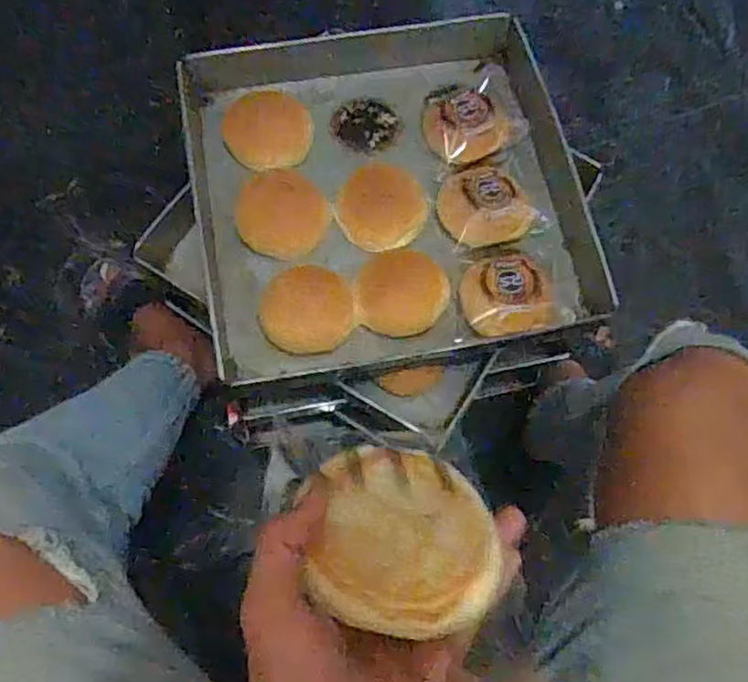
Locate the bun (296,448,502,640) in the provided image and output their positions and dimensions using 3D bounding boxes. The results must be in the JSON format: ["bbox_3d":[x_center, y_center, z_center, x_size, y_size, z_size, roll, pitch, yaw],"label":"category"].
[{"bbox_3d":[0.012,0.100,0.330,0.085,0.033,0.099,-1,39,-8],"label":"bun"}]

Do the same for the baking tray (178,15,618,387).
[{"bbox_3d":[0.016,-0.181,0.764,0.422,0.063,0.421,-11,70,-7],"label":"baking tray"}]

